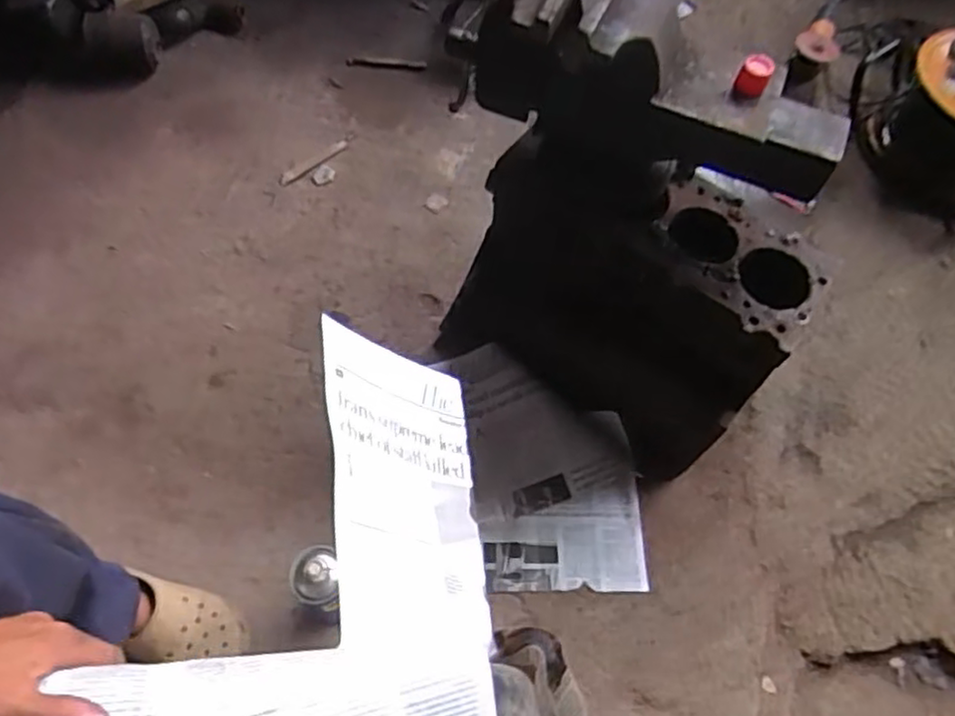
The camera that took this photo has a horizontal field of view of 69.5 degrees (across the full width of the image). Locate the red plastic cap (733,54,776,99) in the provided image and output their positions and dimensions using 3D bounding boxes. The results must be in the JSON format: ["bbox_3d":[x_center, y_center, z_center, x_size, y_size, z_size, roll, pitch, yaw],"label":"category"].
[{"bbox_3d":[0.303,-0.308,0.752,0.032,0.036,0.026,25,64,9],"label":"red plastic cap"}]

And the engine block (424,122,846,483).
[{"bbox_3d":[0.202,-0.087,0.992,0.437,0.310,0.259,34,65,13],"label":"engine block"}]

